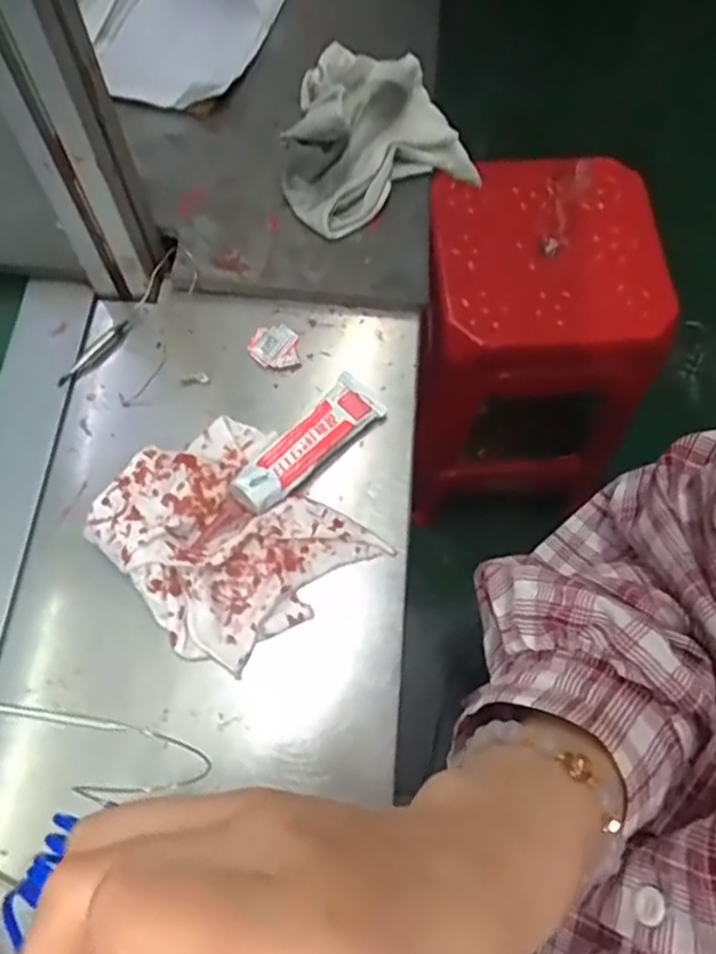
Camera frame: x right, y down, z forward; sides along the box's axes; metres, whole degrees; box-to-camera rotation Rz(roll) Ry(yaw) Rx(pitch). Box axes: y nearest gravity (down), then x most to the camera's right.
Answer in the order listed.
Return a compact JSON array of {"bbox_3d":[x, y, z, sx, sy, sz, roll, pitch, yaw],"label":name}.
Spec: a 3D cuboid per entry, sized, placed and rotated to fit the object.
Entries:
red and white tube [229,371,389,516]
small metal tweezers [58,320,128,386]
[{"bbox_3d":[-0.028,-0.019,0.422,0.033,0.027,0.108,37,71,12],"label":"red and white tube"},{"bbox_3d":[-0.170,-0.080,0.453,0.013,0.004,0.060,36,71,12],"label":"small metal tweezers"}]

